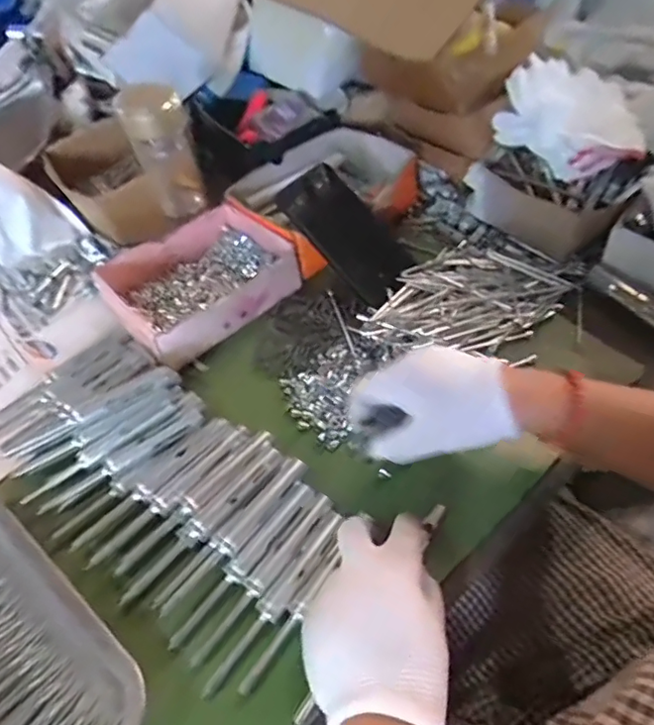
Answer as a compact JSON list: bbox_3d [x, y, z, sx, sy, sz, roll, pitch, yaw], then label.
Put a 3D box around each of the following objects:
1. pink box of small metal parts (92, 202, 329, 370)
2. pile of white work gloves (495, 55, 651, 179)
[{"bbox_3d":[-0.130,-0.092,0.598,0.196,0.049,0.146,-36,55,-20],"label":"pink box of small metal parts"},{"bbox_3d":[0.276,-0.264,0.597,0.135,0.066,0.162,-31,54,-16],"label":"pile of white work gloves"}]

